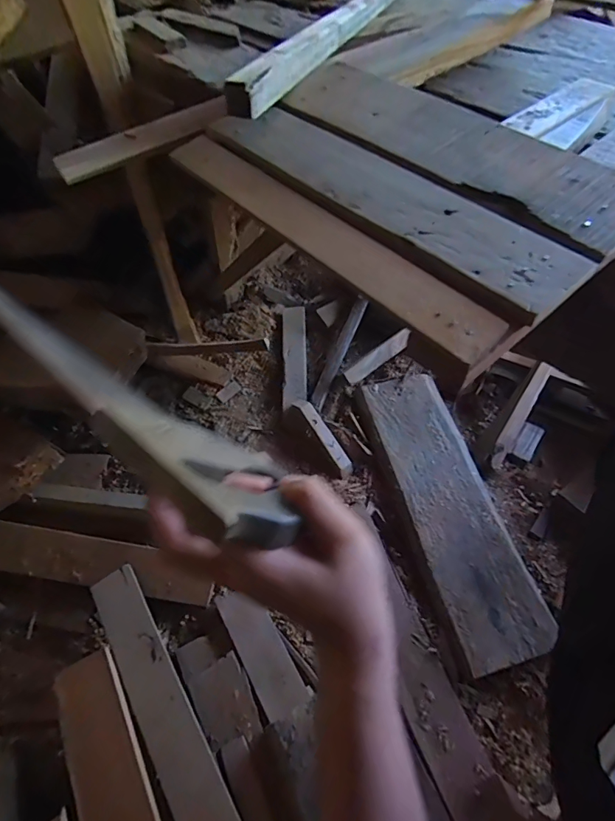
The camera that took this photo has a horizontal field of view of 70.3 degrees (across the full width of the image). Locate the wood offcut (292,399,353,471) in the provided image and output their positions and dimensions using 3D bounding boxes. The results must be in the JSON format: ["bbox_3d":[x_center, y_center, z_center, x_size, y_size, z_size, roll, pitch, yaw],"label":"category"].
[{"bbox_3d":[0.042,0.057,1.130,0.036,0.022,0.225,-31,74,-17],"label":"wood offcut"}]

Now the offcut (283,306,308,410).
[{"bbox_3d":[-0.036,-0.160,1.253,0.067,0.038,0.340,-2,58,0],"label":"offcut"}]

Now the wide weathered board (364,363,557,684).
[{"bbox_3d":[0.326,0.204,1.030,0.218,0.040,0.694,-13,58,-7],"label":"wide weathered board"}]

